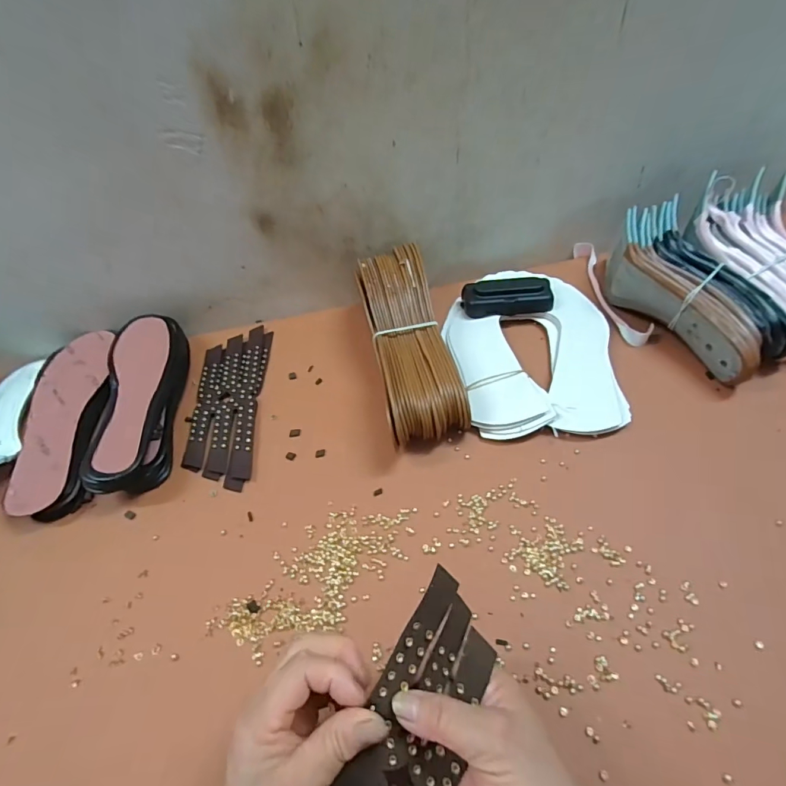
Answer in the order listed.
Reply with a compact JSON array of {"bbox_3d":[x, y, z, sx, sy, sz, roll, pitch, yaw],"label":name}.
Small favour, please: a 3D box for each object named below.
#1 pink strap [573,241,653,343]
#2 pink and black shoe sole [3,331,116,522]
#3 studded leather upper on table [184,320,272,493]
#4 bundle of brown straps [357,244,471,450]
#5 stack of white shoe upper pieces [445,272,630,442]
[{"bbox_3d":[0.280,-0.134,0.572,0.035,0.021,0.188,-9,50,-1],"label":"pink strap"},{"bbox_3d":[-0.357,0.022,0.490,0.085,0.034,0.241,-16,50,-6],"label":"pink and black shoe sole"},{"bbox_3d":[-0.189,0.007,0.506,0.074,0.008,0.221,-6,50,2],"label":"studded leather upper on table"},{"bbox_3d":[0.014,-0.056,0.488,0.081,0.082,0.237,-12,50,-3],"label":"bundle of brown straps"},{"bbox_3d":[0.156,-0.061,0.515,0.174,0.024,0.256,-4,50,4],"label":"stack of white shoe upper pieces"}]

